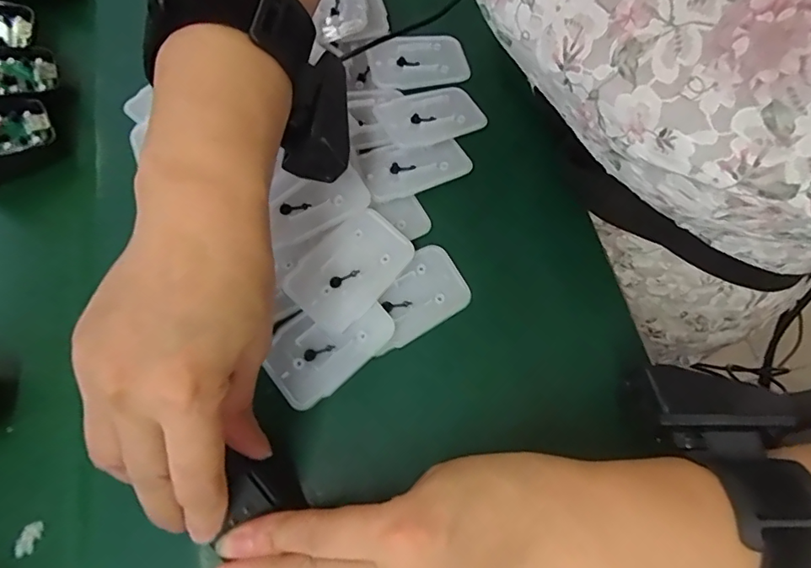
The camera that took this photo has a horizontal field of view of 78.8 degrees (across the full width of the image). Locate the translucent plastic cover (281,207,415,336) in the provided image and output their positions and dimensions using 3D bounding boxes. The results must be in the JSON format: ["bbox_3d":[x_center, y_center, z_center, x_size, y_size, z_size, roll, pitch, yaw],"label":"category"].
[{"bbox_3d":[-0.031,-0.009,0.276,0.045,0.004,0.068,41,76,6],"label":"translucent plastic cover"}]

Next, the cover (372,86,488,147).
[{"bbox_3d":[0.016,-0.112,0.322,0.066,0.004,0.044,-21,65,-6],"label":"cover"}]

